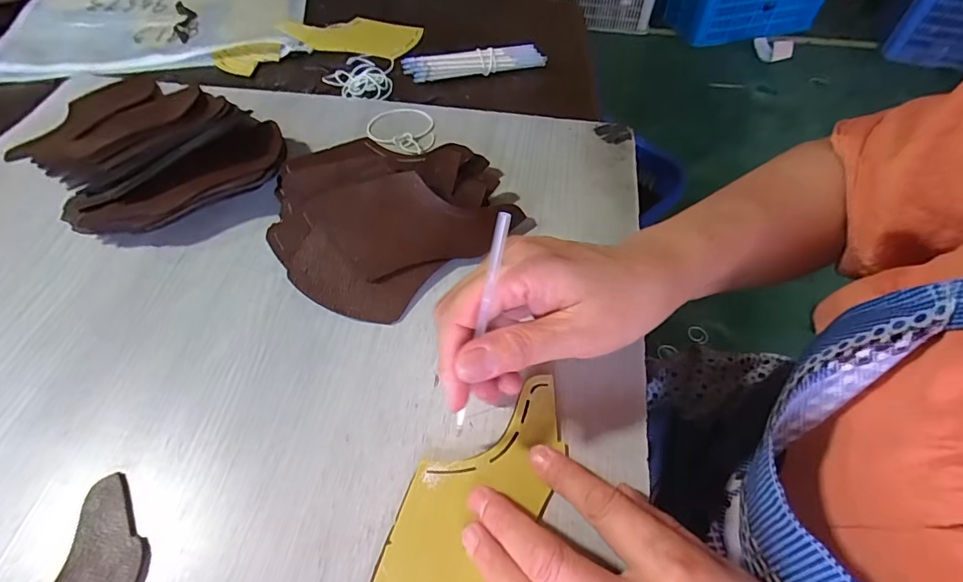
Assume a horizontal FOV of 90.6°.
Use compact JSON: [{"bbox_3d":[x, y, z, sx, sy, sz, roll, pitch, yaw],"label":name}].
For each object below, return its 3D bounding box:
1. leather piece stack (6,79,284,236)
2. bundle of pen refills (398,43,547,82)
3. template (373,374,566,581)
[{"bbox_3d":[-0.285,-0.130,0.403,0.269,0.037,0.160,33,61,22],"label":"leather piece stack"},{"bbox_3d":[-0.008,-0.233,0.485,0.143,0.023,0.014,-5,54,-3],"label":"bundle of pen refills"},{"bbox_3d":[0.000,0.105,0.249,0.062,0.004,0.142,30,60,20],"label":"template"}]

